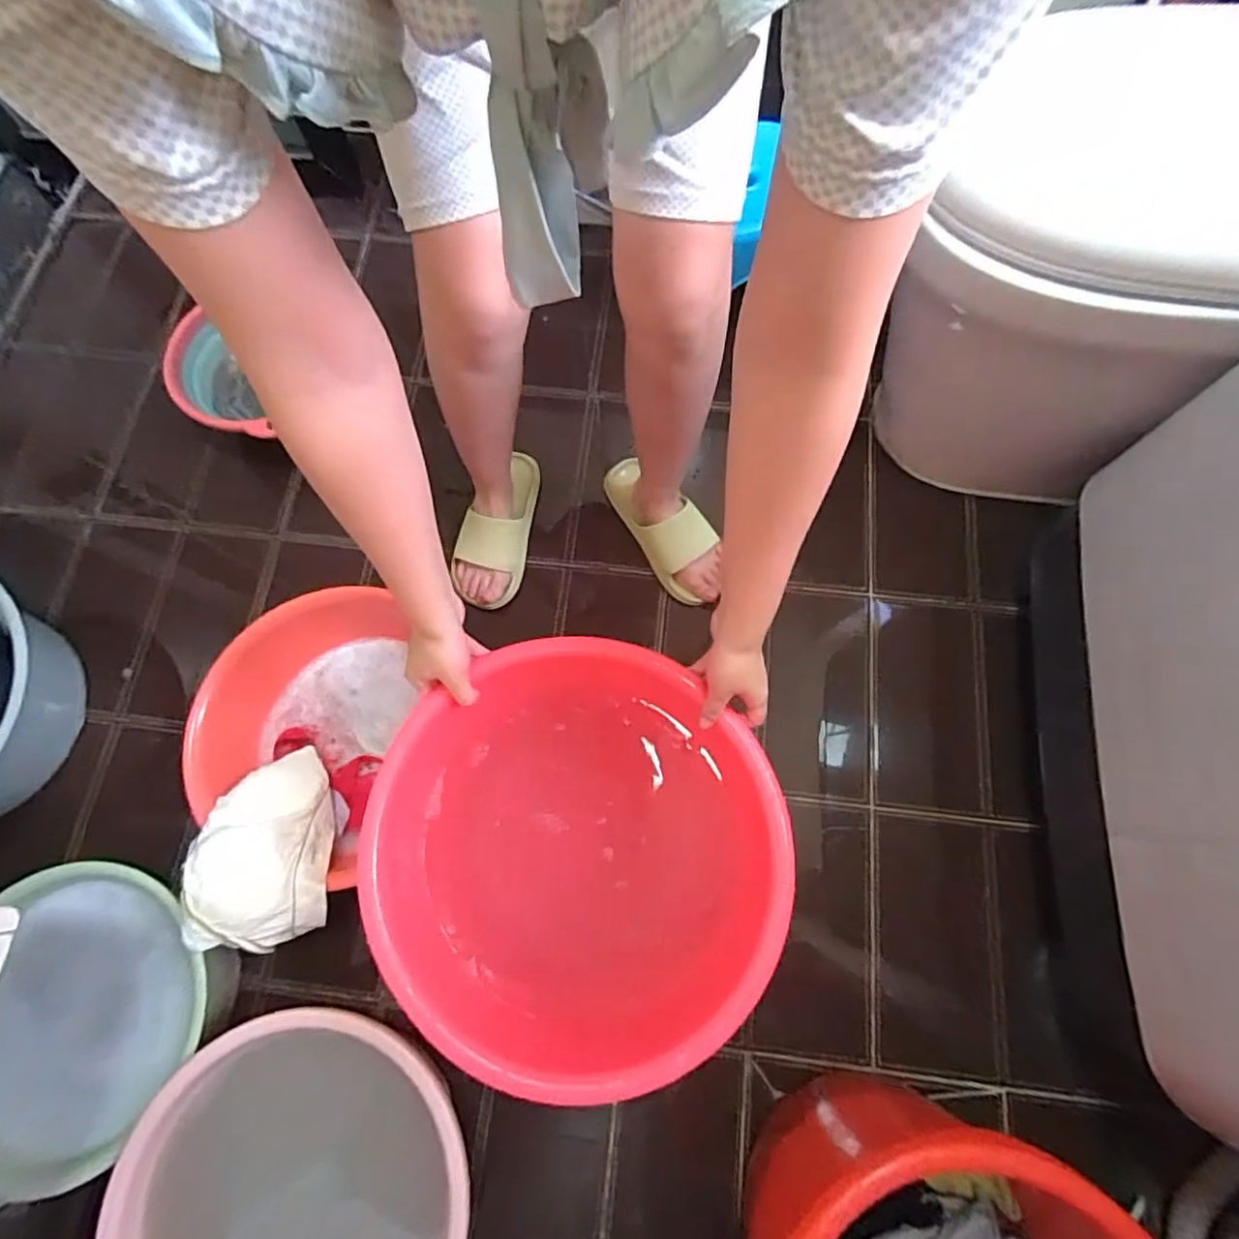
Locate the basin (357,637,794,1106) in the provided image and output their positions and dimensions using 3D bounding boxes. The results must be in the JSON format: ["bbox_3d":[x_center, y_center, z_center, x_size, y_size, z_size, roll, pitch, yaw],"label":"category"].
[{"bbox_3d":[-0.037,0.212,0.575,0.356,0.105,0.351,0,72,1],"label":"basin"}]

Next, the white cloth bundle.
[{"bbox_3d":[-0.410,0.262,0.729,0.140,0.108,0.221,-9,72,-2],"label":"white cloth bundle"}]

